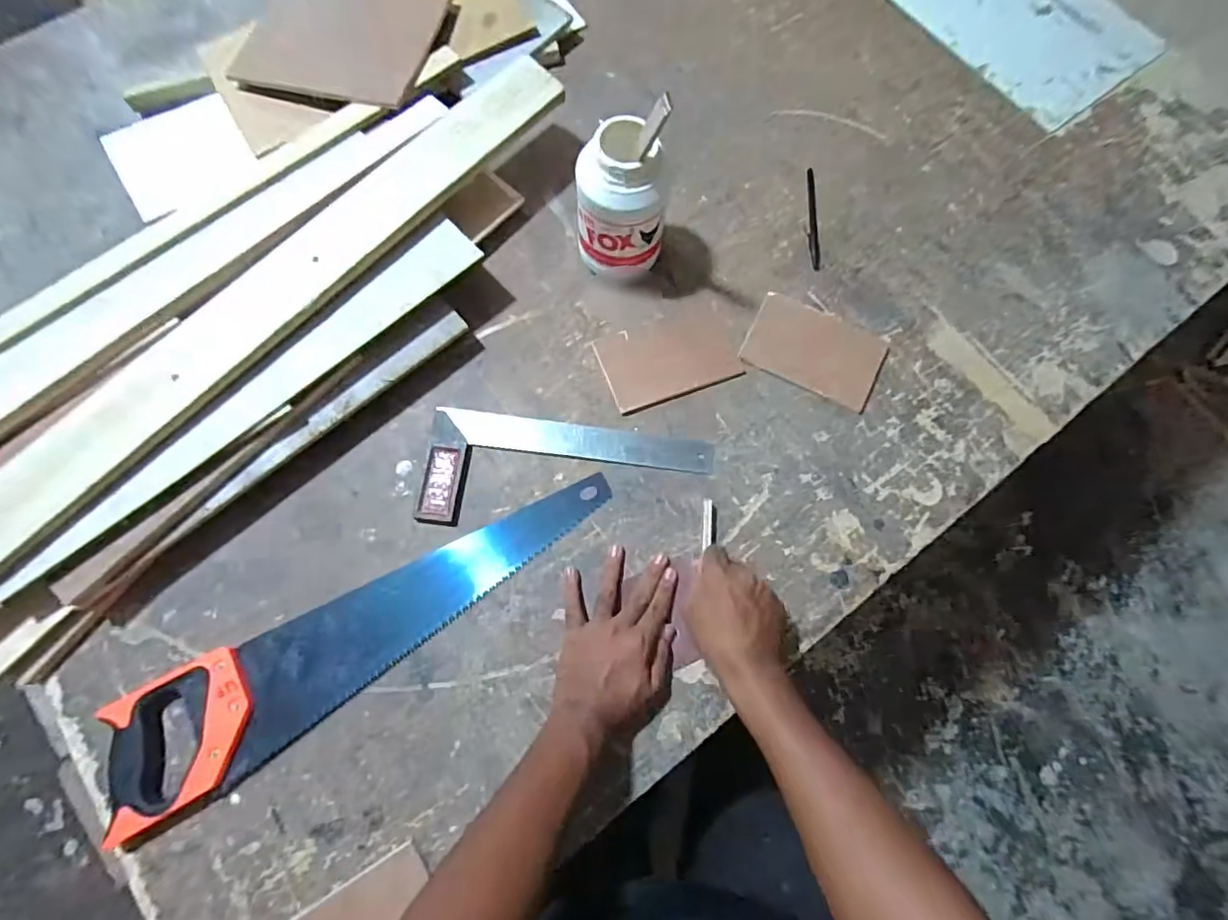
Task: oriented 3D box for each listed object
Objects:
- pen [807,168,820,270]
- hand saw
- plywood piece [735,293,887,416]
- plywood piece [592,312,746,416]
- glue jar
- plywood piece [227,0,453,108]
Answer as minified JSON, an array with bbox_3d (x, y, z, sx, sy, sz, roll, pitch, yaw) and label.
[{"bbox_3d":[0.249,-0.303,0.697,0.012,0.006,0.146,3,75,-1],"label":"pen"},{"bbox_3d":[-0.227,0.165,0.543,0.512,0.027,0.109,-29,77,-9],"label":"hand saw"},{"bbox_3d":[0.232,-0.126,0.641,0.151,0.006,0.099,26,76,5],"label":"plywood piece"},{"bbox_3d":[0.066,-0.116,0.638,0.154,0.006,0.095,-19,76,-7],"label":"plywood piece"},{"bbox_3d":[0.006,-0.265,0.597,0.088,0.162,0.077,-3,74,-3],"label":"glue jar"},{"bbox_3d":[-0.343,-0.529,0.692,0.263,0.015,0.201,13,73,10],"label":"plywood piece"}]

